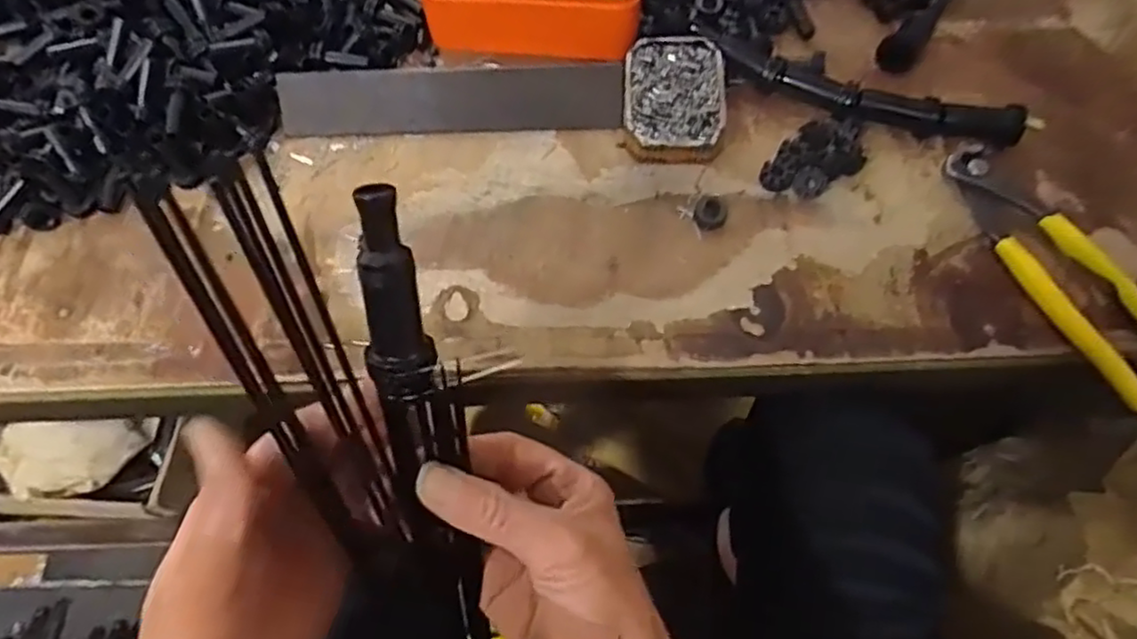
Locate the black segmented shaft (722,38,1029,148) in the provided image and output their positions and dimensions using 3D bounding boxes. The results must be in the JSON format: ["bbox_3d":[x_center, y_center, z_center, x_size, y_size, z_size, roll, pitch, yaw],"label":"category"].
[{"bbox_3d":[0.184,-0.138,0.434,0.179,0.018,0.030,18,66,10],"label":"black segmented shaft"}]

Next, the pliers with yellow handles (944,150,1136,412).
[{"bbox_3d":[0.267,-0.030,0.382,0.052,0.028,0.163,-21,66,-8],"label":"pliers with yellow handles"}]

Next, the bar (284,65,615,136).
[{"bbox_3d":[-0.075,-0.141,0.451,0.217,0.008,0.040,-1,104,0],"label":"bar"}]

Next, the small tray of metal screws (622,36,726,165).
[{"bbox_3d":[0.067,-0.140,0.443,0.060,0.020,0.089,4,65,3],"label":"small tray of metal screws"}]

